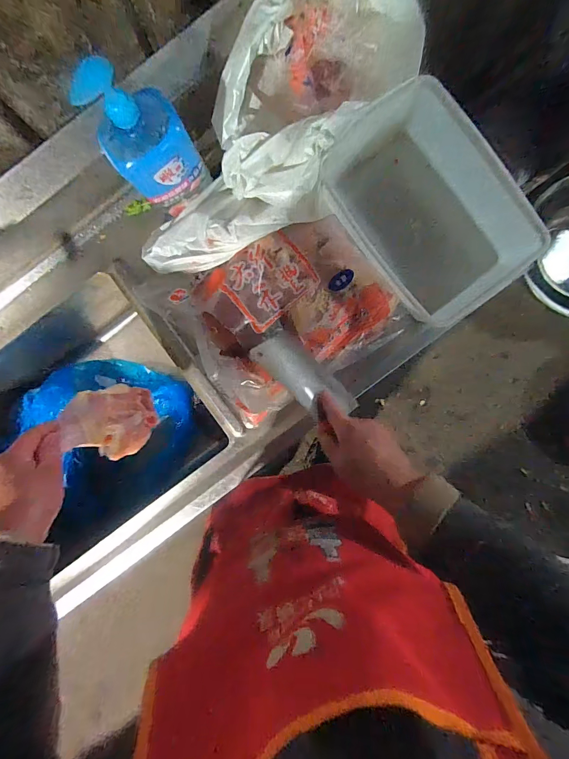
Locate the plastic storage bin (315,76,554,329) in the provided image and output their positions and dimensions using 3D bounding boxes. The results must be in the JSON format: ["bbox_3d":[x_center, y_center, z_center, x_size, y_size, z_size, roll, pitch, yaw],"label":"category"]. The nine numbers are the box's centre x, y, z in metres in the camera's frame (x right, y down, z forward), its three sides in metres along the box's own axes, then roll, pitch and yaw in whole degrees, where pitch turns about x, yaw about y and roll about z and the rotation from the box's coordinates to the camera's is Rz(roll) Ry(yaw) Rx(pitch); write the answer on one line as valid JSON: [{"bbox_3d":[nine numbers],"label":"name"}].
[{"bbox_3d":[0.233,-0.277,0.609,0.232,0.171,0.343,-37,89,1],"label":"plastic storage bin"}]

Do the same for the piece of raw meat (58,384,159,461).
[{"bbox_3d":[-0.258,0.057,0.527,0.032,0.135,0.110,-32,64,31],"label":"piece of raw meat"}]

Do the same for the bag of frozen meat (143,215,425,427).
[{"bbox_3d":[-0.004,-0.134,0.595,0.361,0.088,0.308,-33,89,1],"label":"bag of frozen meat"}]

